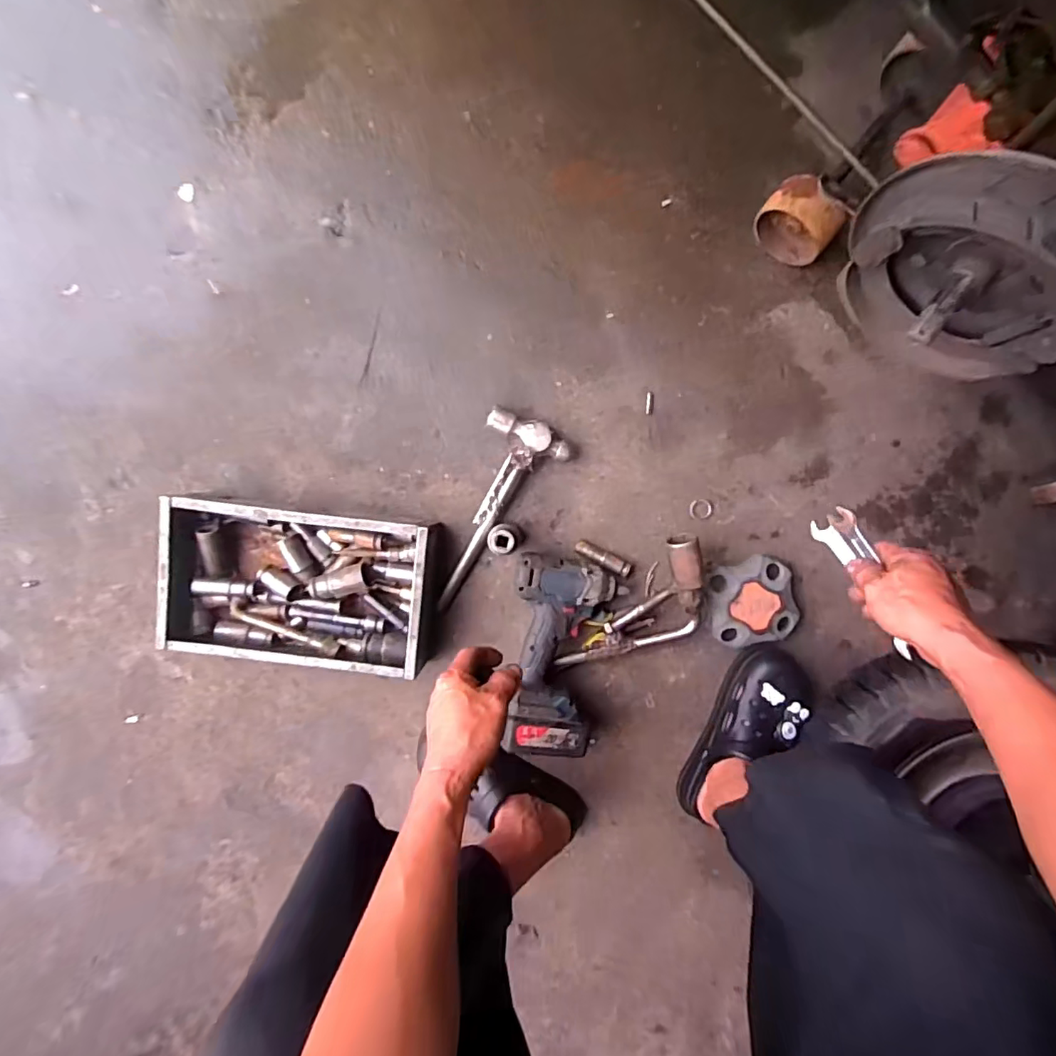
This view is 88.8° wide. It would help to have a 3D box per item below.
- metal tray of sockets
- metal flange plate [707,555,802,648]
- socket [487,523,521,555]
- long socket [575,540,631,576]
[{"bbox_3d":[-0.310,0.079,0.750,0.366,0.086,0.212,7,95,4],"label":"metal tray of sockets"},{"bbox_3d":[0.297,0.098,0.721,0.112,0.048,0.114,-13,93,5],"label":"metal flange plate"},{"bbox_3d":[-0.032,0.014,0.705,0.034,0.064,0.035,-42,94,4],"label":"socket"},{"bbox_3d":[0.102,0.040,0.737,0.078,0.026,0.021,28,95,-3],"label":"long socket"}]

